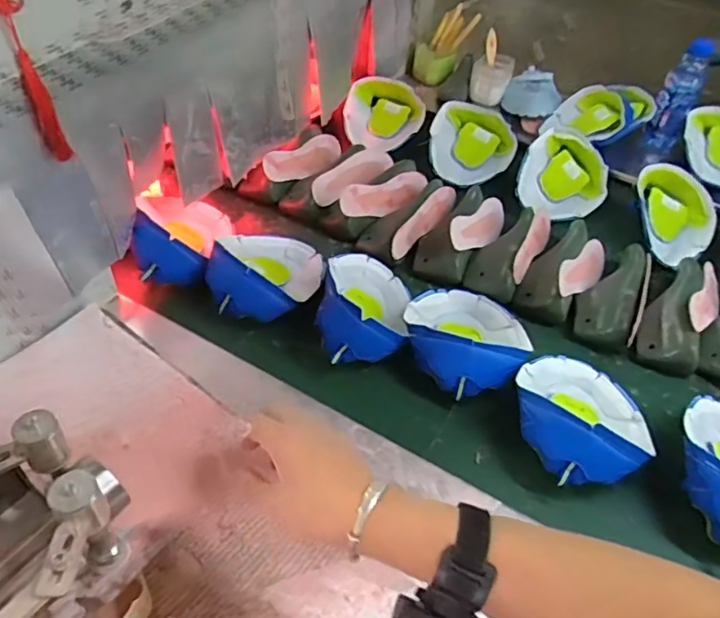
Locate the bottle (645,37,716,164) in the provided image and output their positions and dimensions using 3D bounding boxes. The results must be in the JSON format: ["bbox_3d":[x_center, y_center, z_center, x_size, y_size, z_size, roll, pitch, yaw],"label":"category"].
[{"bbox_3d":[0.627,-0.415,1.156,0.069,0.216,0.078,28,52,18],"label":"bottle"}]

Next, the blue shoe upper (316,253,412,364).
[{"bbox_3d":[0.010,-0.009,0.841,0.118,0.083,0.205,13,28,6],"label":"blue shoe upper"}]

